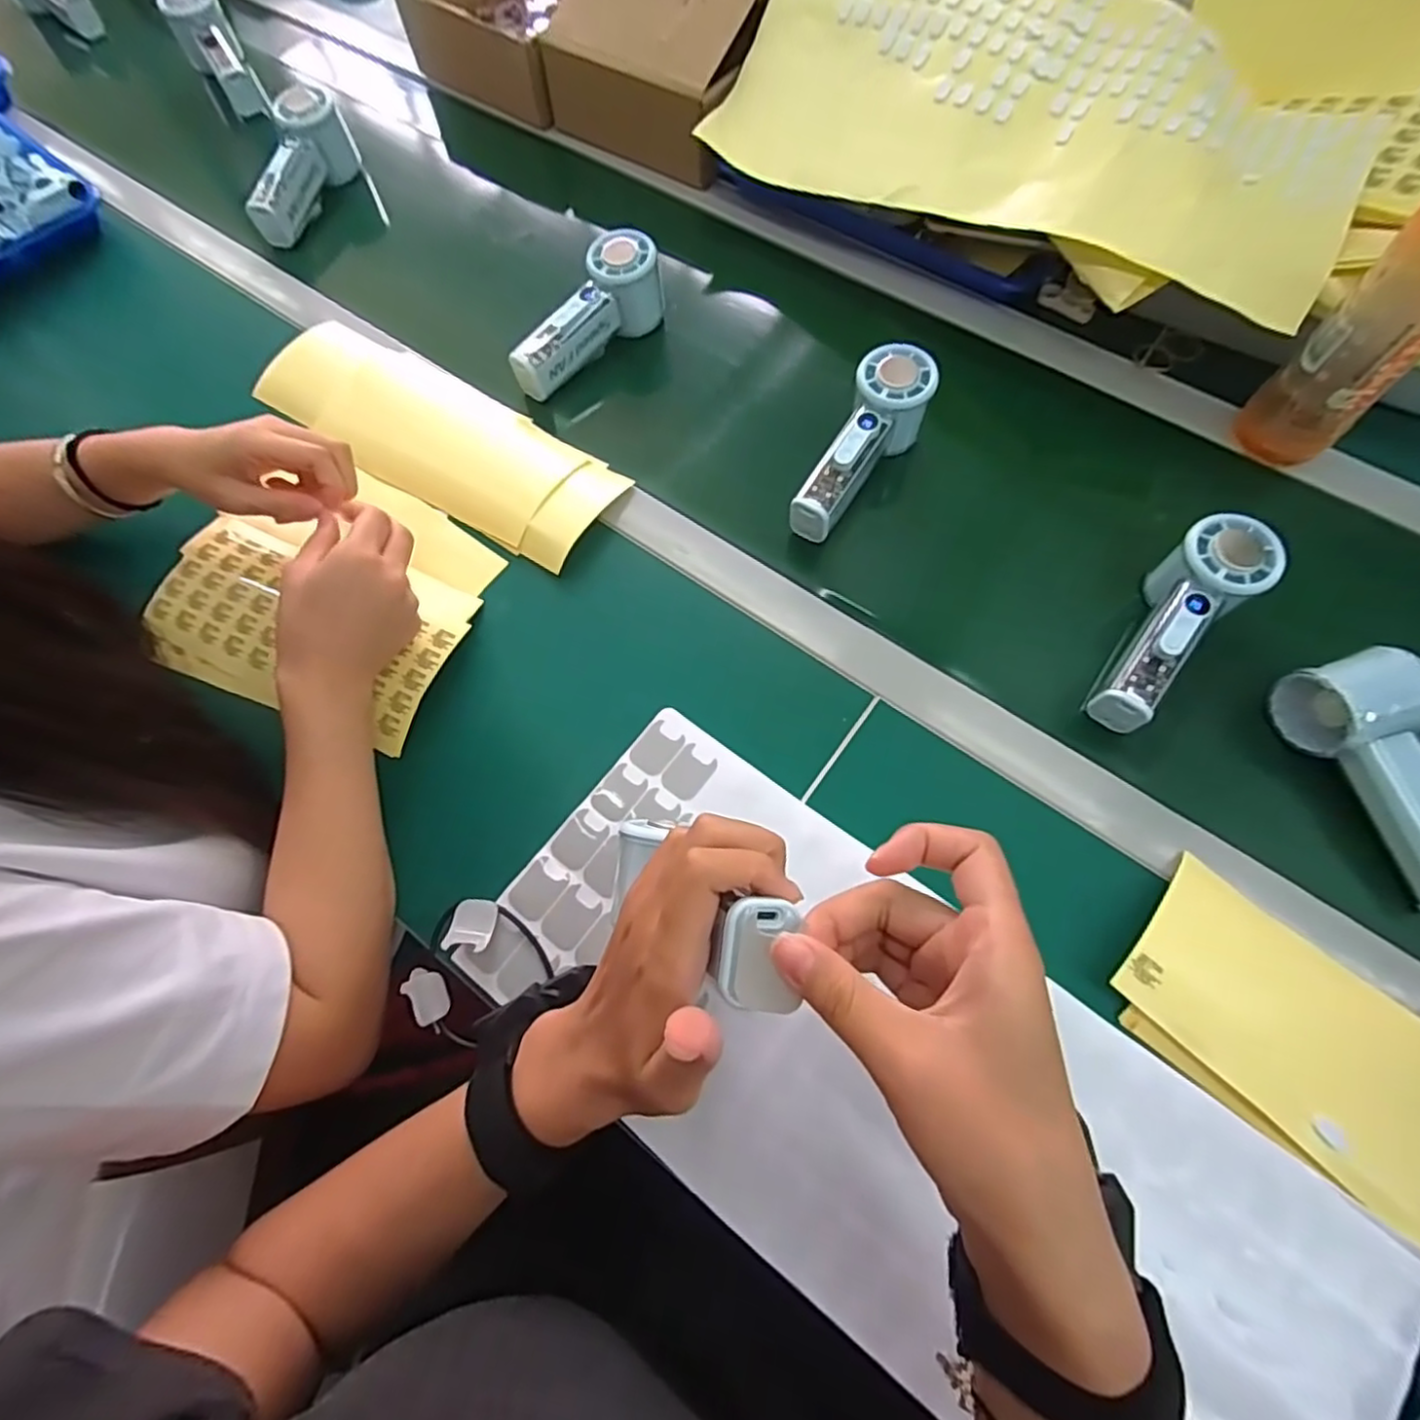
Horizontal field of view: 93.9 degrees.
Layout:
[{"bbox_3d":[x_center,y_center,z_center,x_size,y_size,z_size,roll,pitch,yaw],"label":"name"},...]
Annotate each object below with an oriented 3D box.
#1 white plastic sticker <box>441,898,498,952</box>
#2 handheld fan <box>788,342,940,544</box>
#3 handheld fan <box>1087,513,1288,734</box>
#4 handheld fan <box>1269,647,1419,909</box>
[{"bbox_3d":[-0.137,0.123,0.380,0.025,0.009,0.028,8,70,3],"label":"white plastic sticker"},{"bbox_3d":[0.112,-0.196,0.503,0.054,0.056,0.152,32,85,11],"label":"handheld fan"},{"bbox_3d":[0.307,-0.053,0.437,0.056,0.052,0.158,35,86,12],"label":"handheld fan"},{"bbox_3d":[0.412,0.039,0.396,0.054,0.060,0.150,-19,71,-7],"label":"handheld fan"}]

